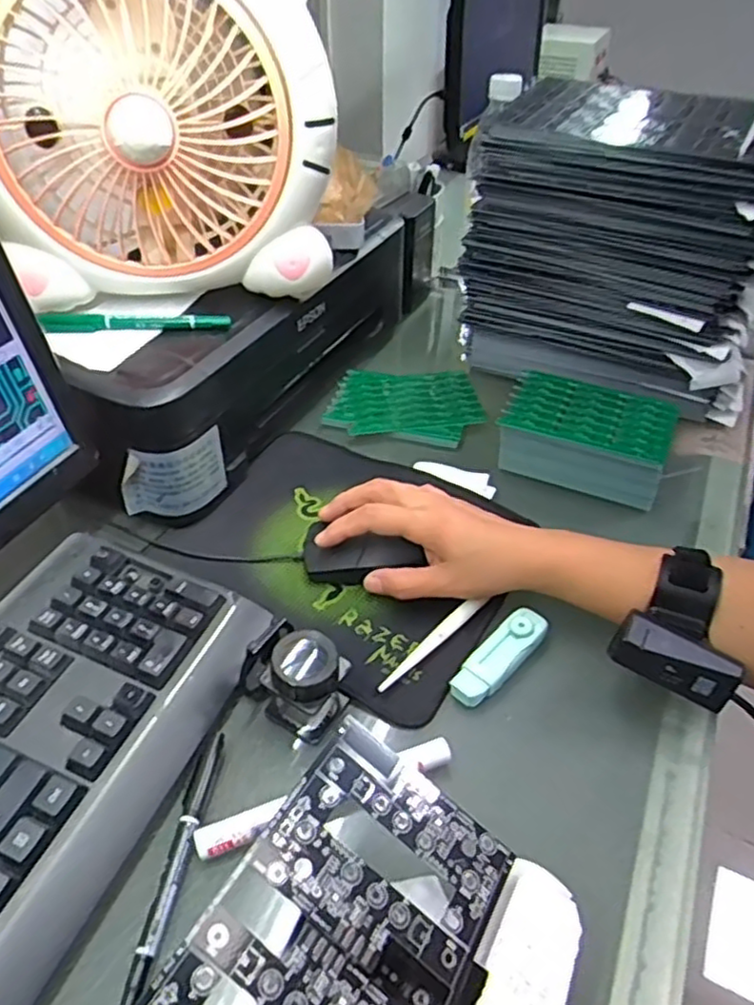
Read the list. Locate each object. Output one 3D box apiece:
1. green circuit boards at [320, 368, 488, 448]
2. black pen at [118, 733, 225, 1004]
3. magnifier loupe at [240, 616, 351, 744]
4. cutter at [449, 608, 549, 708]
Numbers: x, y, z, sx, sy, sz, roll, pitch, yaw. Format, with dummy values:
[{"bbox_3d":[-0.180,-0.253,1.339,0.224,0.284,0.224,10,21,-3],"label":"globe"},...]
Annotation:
[{"bbox_3d":[0.026,-0.094,0.654,0.139,0.014,0.106,5,43,3],"label":"green circuit boards"},{"bbox_3d":[-0.103,0.181,0.357,0.013,0.005,0.131,5,43,3],"label":"black pen"},{"bbox_3d":[-0.049,0.101,0.413,0.057,0.052,0.043,26,48,24],"label":"magnifier loupe"},{"bbox_3d":[0.078,0.097,0.445,0.076,0.017,0.025,-33,53,-32],"label":"cutter"}]

